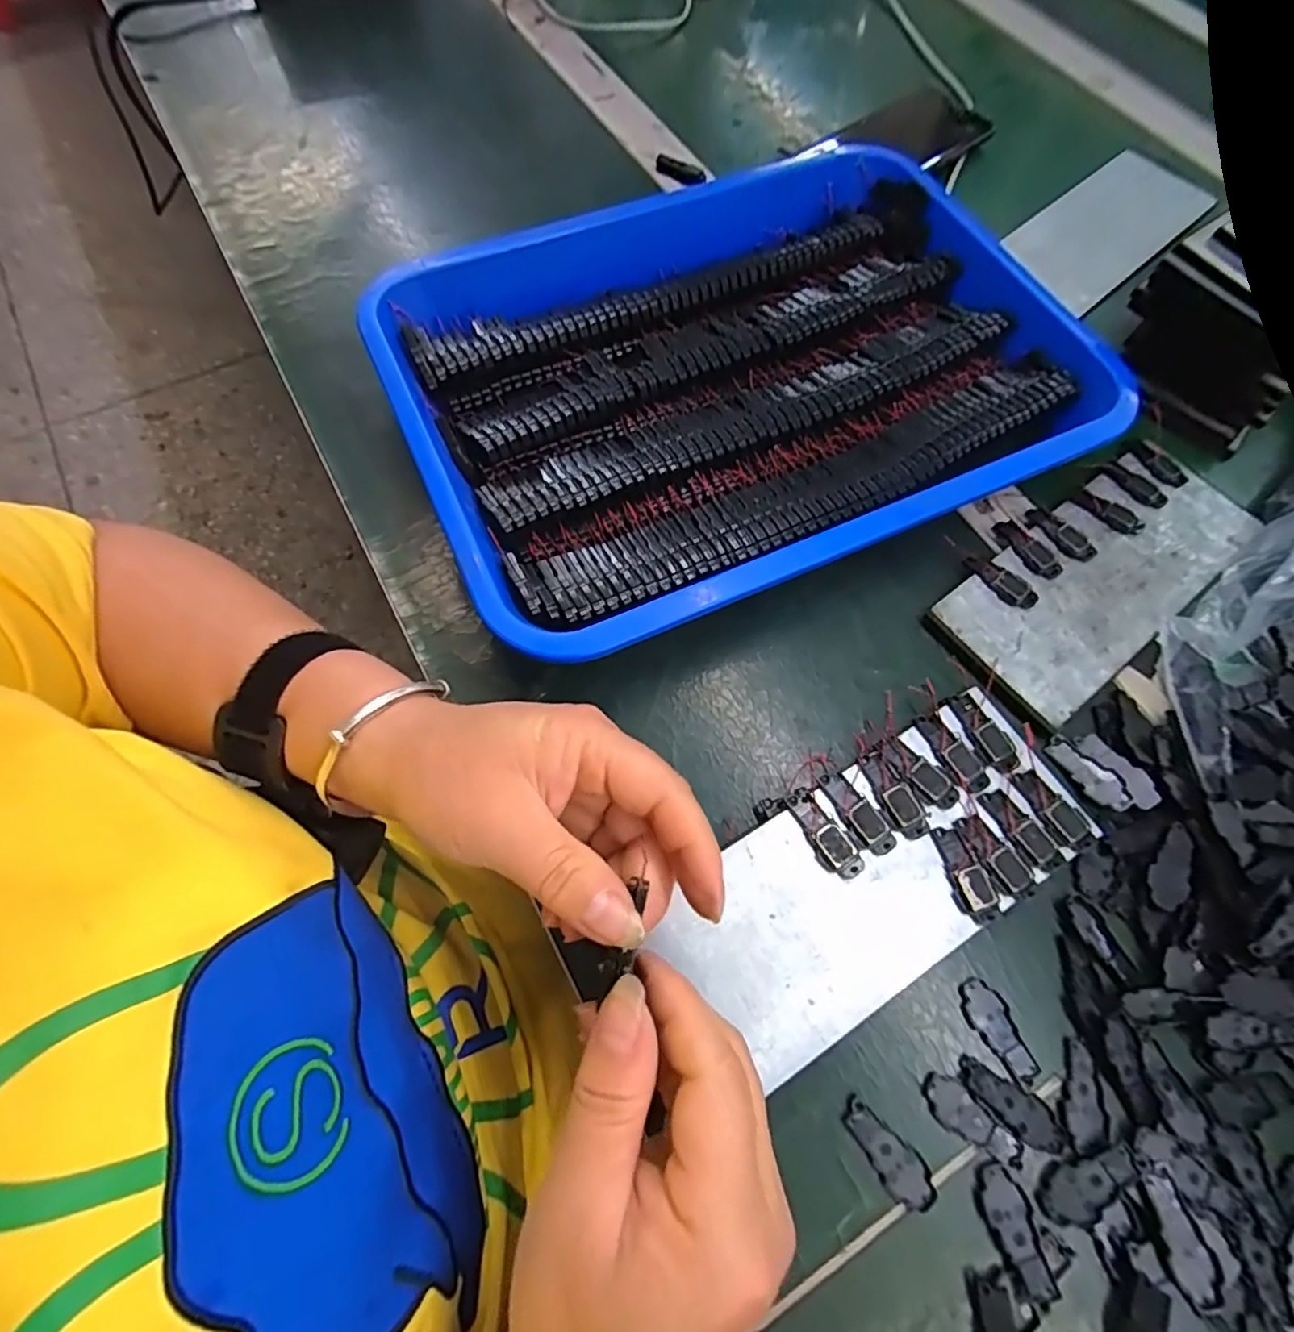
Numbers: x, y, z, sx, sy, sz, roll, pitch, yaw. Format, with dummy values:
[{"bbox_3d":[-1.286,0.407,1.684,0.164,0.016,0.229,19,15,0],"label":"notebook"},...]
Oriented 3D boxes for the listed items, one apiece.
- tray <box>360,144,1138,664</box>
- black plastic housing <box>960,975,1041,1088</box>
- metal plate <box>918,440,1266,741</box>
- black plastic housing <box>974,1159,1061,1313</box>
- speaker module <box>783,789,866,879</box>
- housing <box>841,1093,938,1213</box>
[{"bbox_3d":[0.049,-0.159,0.352,0.352,0.047,0.259,-24,70,-11],"label":"tray"},{"bbox_3d":[0.140,0.145,0.249,0.017,0.004,0.039,-25,70,-11],"label":"black plastic housing"},{"bbox_3d":[0.240,-0.050,0.329,0.192,0.008,0.079,-36,72,-15],"label":"metal plate"},{"bbox_3d":[0.131,0.203,0.224,0.017,0.005,0.040,-7,67,-4],"label":"black plastic housing"},{"bbox_3d":[0.073,0.071,0.262,0.015,0.006,0.040,-33,72,-14],"label":"speaker module"},{"bbox_3d":[0.090,0.181,0.233,0.017,0.004,0.041,-34,72,-14],"label":"housing"}]

